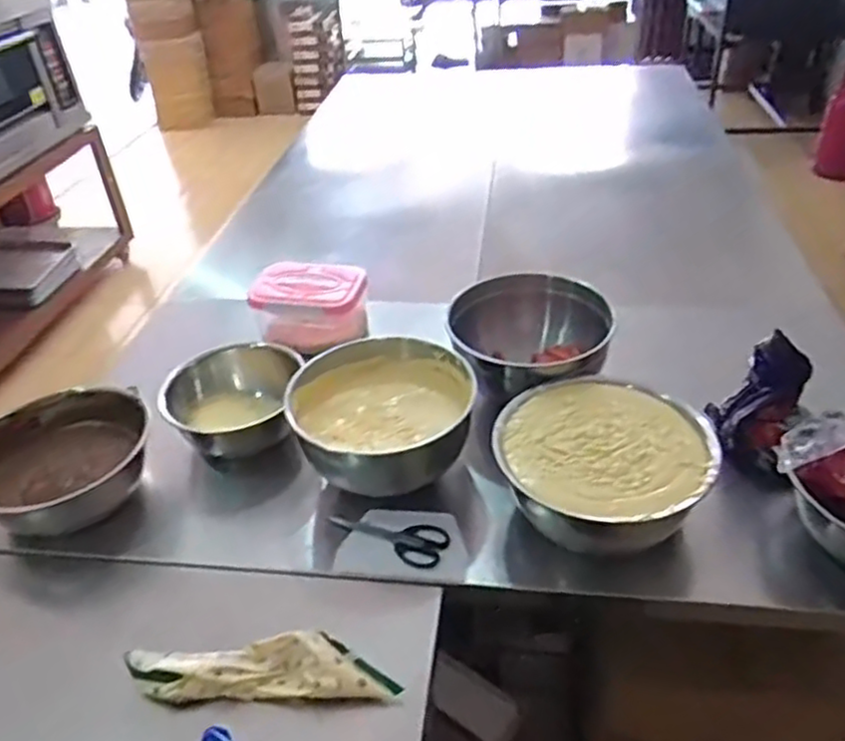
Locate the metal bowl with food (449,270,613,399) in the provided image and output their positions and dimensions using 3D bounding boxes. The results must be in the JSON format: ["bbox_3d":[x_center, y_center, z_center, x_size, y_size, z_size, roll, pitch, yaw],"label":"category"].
[{"bbox_3d":[0.193,-0.043,1.257,0.285,0.147,0.227,-2,37,3],"label":"metal bowl with food"}]

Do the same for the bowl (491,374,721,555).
[{"bbox_3d":[0.258,0.145,1.037,0.302,0.123,0.271,13,40,22],"label":"bowl"}]

